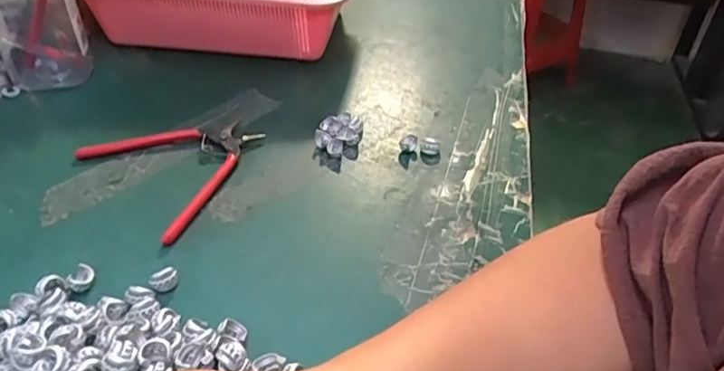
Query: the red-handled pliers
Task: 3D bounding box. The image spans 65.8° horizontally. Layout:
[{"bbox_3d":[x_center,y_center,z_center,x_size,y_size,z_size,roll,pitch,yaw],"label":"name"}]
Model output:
[{"bbox_3d":[-0.169,-0.018,0.461,0.127,0.013,0.138,15,41,15],"label":"red-handled pliers"}]

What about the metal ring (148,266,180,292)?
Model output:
[{"bbox_3d":[-0.127,0.061,0.359,0.018,0.010,0.011,-22,45,-28],"label":"metal ring"}]

